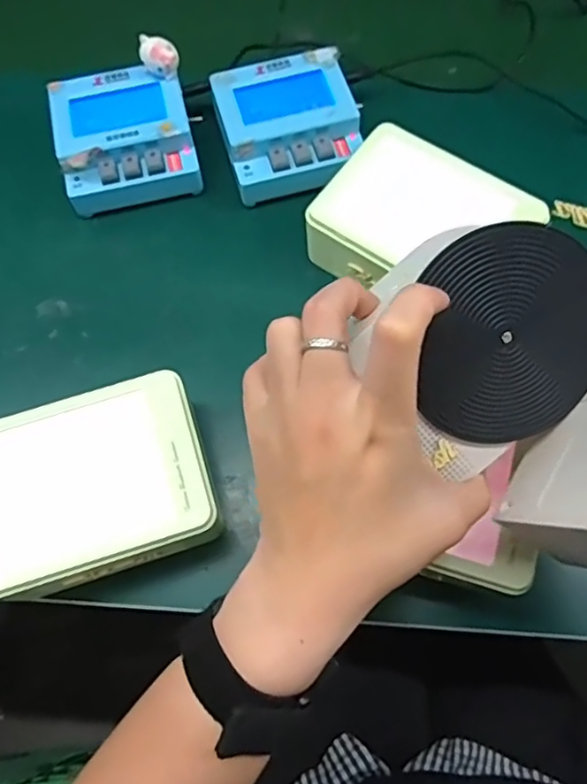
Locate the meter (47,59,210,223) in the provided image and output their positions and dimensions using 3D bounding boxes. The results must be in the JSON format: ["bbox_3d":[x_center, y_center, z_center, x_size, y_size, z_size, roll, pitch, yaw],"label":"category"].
[{"bbox_3d":[-0.130,-0.197,0.469,0.103,0.047,0.099,-13,68,-4],"label":"meter"}]

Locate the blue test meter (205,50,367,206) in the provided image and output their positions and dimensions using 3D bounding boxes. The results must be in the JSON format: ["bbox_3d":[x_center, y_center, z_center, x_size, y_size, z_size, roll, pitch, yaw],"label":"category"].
[{"bbox_3d":[-0.004,-0.205,0.471,0.103,0.049,0.103,-14,68,-4],"label":"blue test meter"}]

